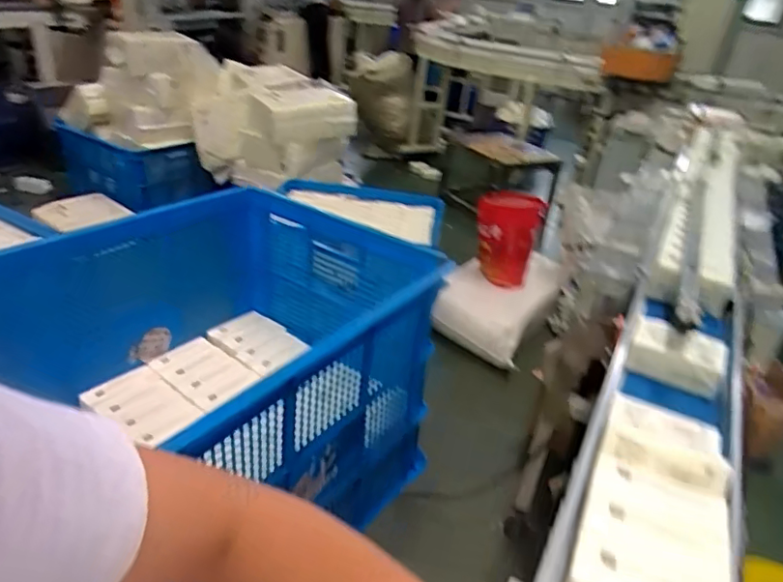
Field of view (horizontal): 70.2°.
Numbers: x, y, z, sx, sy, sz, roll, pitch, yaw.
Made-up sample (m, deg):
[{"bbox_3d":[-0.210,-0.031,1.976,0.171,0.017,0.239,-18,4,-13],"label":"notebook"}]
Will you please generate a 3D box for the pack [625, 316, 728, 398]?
[{"bbox_3d":[0.500,0.111,0.980,0.150,0.070,0.116,20,33,22],"label":"pack"}]

